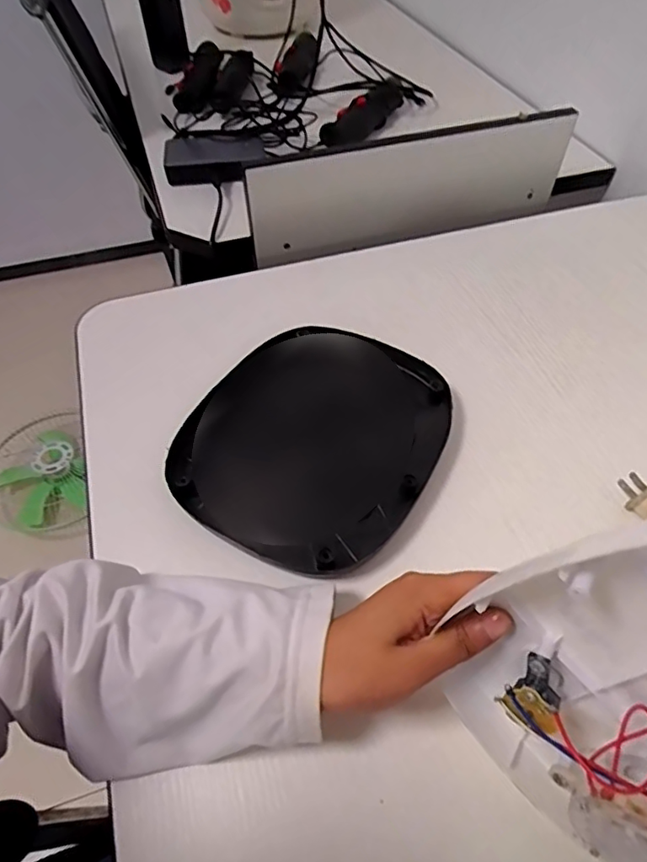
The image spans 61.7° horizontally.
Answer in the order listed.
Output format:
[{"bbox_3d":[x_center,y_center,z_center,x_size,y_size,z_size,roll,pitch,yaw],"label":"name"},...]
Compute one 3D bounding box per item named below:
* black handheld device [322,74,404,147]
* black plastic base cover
[{"bbox_3d":[0.060,-0.461,0.790,0.044,0.041,0.176,29,58,22],"label":"black handheld device"},{"bbox_3d":[-0.004,-0.001,0.435,0.181,0.031,0.215,25,57,19],"label":"black plastic base cover"}]

